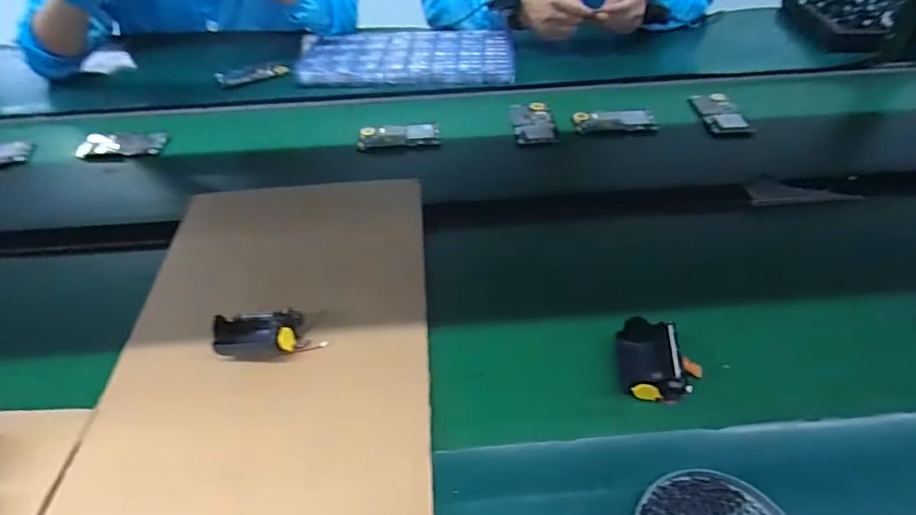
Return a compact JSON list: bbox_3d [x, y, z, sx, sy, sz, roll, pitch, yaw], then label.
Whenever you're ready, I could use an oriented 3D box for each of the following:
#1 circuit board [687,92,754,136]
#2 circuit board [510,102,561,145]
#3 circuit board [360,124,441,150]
[{"bbox_3d":[0.426,-0.239,0.870,0.067,0.011,0.122,-2,42,-2],"label":"circuit board"},{"bbox_3d":[0.120,-0.223,0.860,0.068,0.011,0.114,-4,42,-4],"label":"circuit board"},{"bbox_3d":[-0.090,-0.190,0.828,0.122,0.012,0.061,-2,42,-2],"label":"circuit board"}]

